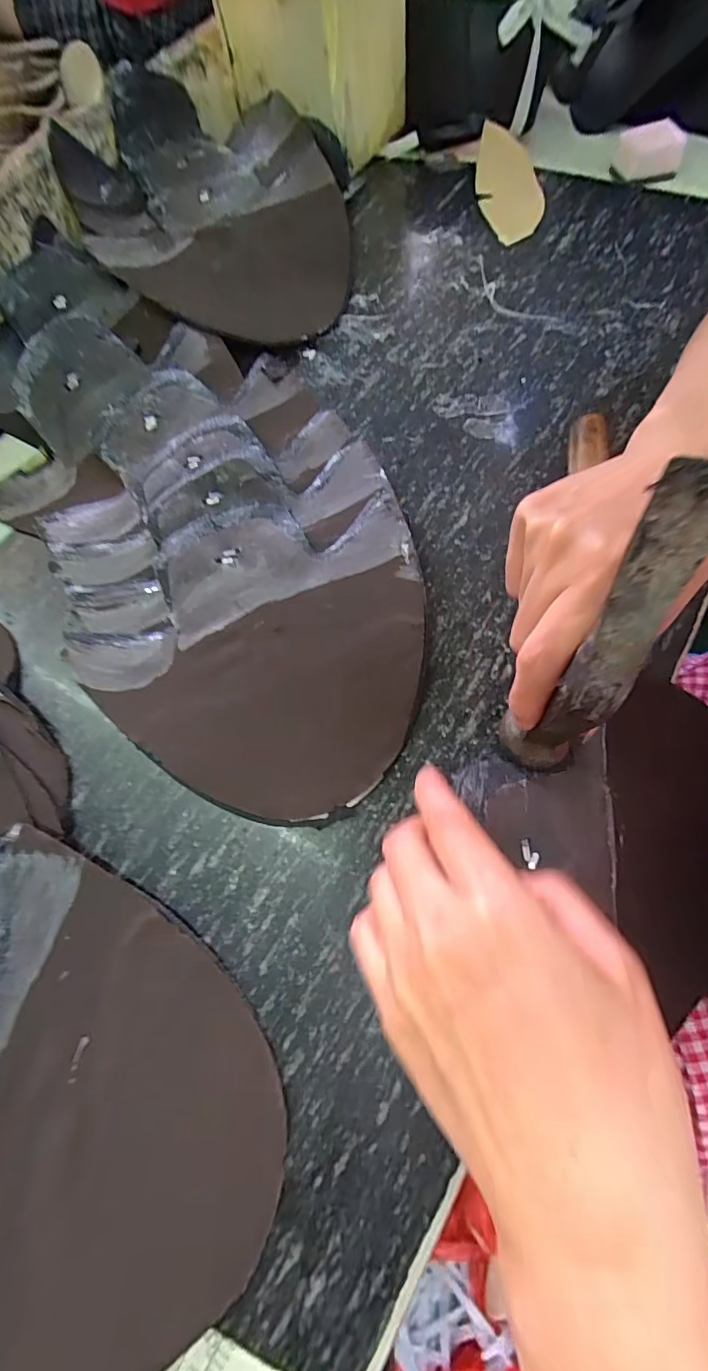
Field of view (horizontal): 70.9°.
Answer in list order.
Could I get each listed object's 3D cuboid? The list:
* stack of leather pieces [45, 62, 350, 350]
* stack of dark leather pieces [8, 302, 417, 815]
[{"bbox_3d":[-0.105,-0.379,0.387,0.207,0.072,0.218,15,69,12],"label":"stack of leather pieces"},{"bbox_3d":[-0.079,-0.093,0.291,0.194,0.014,0.341,-21,66,-3],"label":"stack of dark leather pieces"}]

